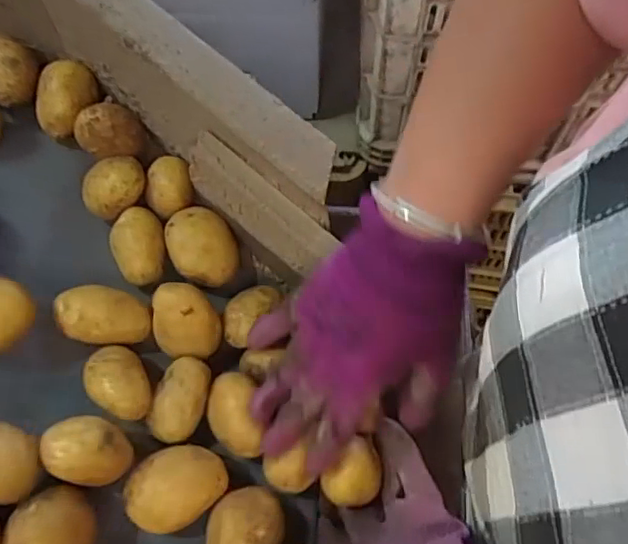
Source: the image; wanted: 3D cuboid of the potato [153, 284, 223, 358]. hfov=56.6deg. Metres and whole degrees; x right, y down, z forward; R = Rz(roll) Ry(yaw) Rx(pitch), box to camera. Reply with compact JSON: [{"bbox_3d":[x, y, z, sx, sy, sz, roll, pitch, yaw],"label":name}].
[{"bbox_3d":[-0.084,0.032,0.386,0.040,0.034,0.040,4,62,2],"label":"potato"}]

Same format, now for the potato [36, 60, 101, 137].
[{"bbox_3d":[-0.183,-0.129,0.427,0.037,0.031,0.048,39,68,18],"label":"potato"}]

